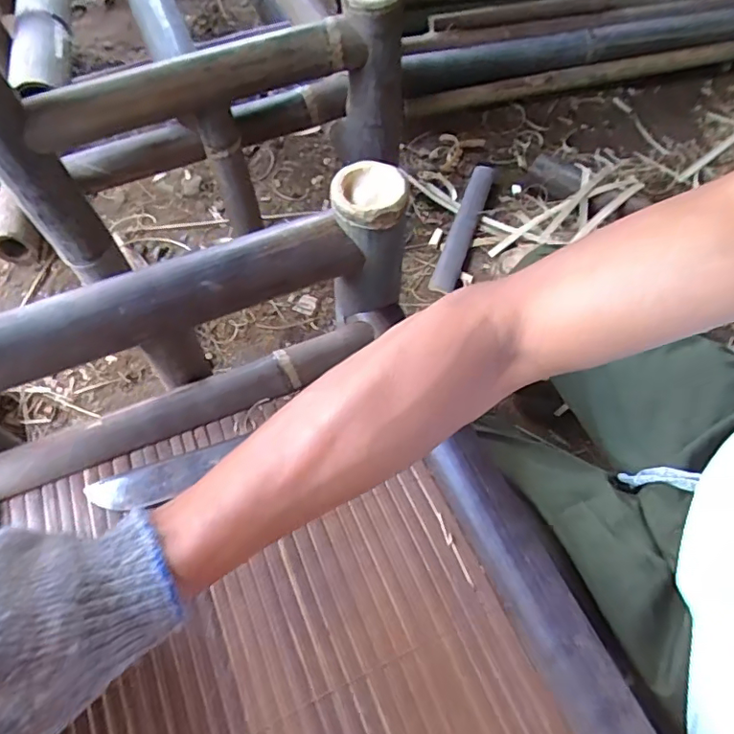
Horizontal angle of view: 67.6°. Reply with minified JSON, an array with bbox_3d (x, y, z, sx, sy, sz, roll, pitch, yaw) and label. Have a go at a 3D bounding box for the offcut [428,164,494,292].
[{"bbox_3d":[0.196,-0.287,1.095,0.045,0.037,0.329,18,63,10],"label":"offcut"}]

